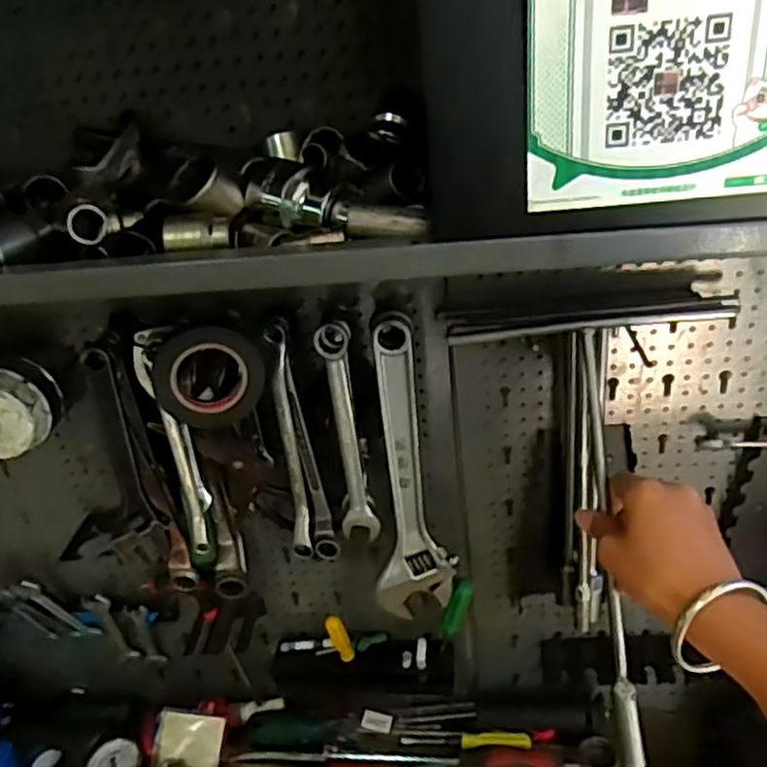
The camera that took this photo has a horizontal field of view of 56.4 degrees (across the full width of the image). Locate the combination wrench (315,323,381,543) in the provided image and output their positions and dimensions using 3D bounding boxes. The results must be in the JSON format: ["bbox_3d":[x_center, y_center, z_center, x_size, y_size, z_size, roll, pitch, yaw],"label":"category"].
[{"bbox_3d":[-0.029,0.044,0.582,0.026,0.196,0.020,-22,32,-26],"label":"combination wrench"}]

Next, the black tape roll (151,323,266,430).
[{"bbox_3d":[-0.127,-0.003,0.525,0.077,0.079,0.016,-13,29,-11],"label":"black tape roll"}]

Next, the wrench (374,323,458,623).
[{"bbox_3d":[0.018,0.082,0.600,0.064,0.277,0.019,-10,29,-6],"label":"wrench"}]

